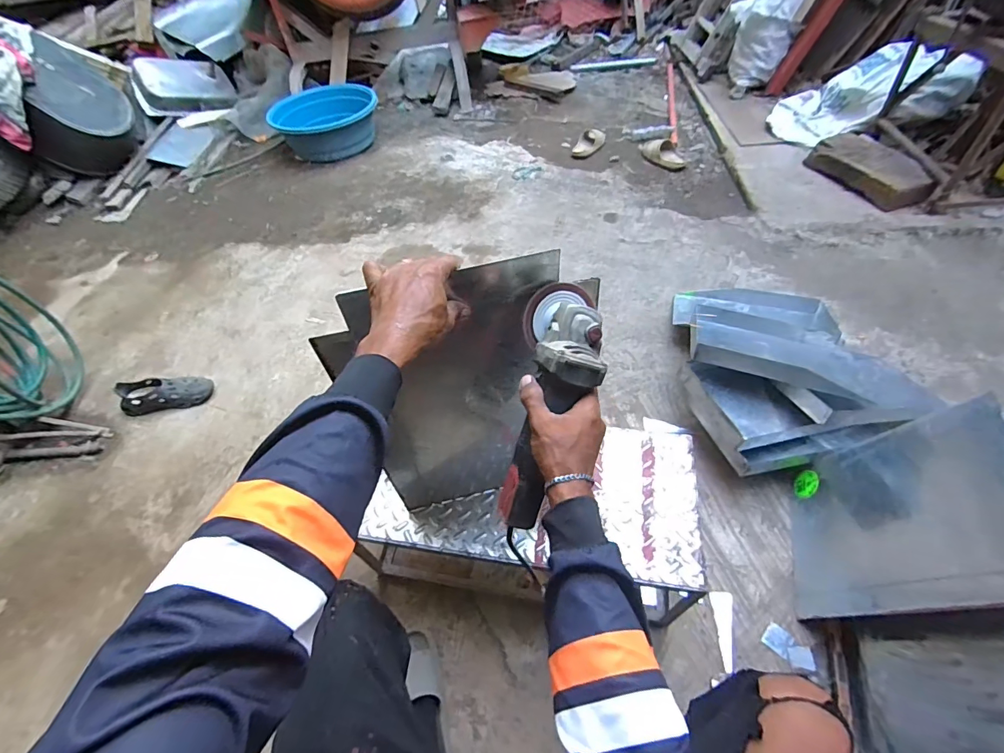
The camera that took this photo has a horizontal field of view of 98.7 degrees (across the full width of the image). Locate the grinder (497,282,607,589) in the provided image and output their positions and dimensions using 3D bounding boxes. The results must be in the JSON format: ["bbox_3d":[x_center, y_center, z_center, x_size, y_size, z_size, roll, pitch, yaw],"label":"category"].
[{"bbox_3d":[0.051,0.041,0.491,0.100,0.078,0.298,13,92,15],"label":"grinder"}]

